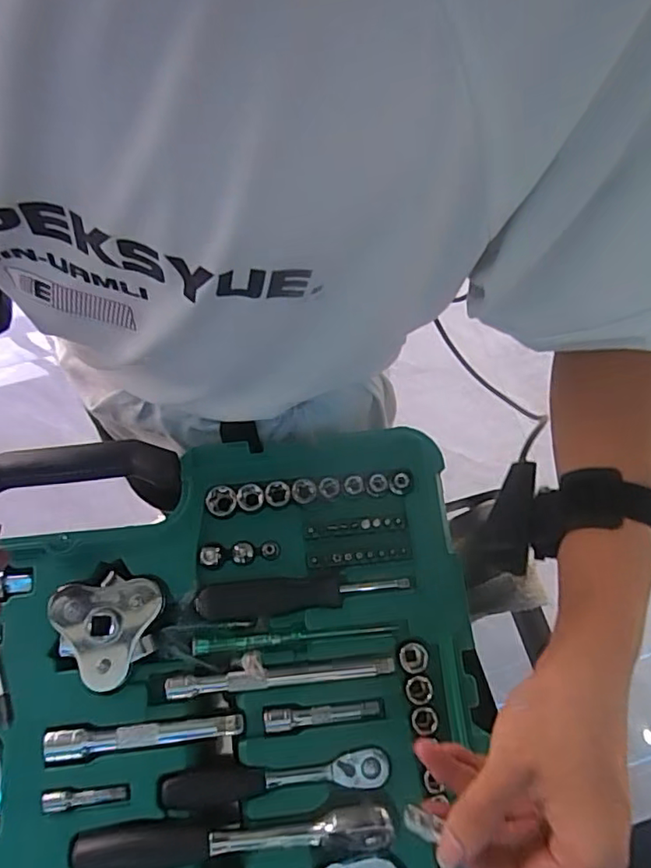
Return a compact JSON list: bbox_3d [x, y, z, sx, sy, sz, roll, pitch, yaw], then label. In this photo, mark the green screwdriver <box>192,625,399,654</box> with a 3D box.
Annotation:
[{"bbox_3d":[-0.020,0.140,0.389,0.139,0.006,0.010,-5,72,-3],"label":"green screwdriver"}]

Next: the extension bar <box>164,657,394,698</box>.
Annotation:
[{"bbox_3d":[-0.030,0.163,0.378,0.150,0.010,0.012,-5,72,-3],"label":"extension bar"}]

